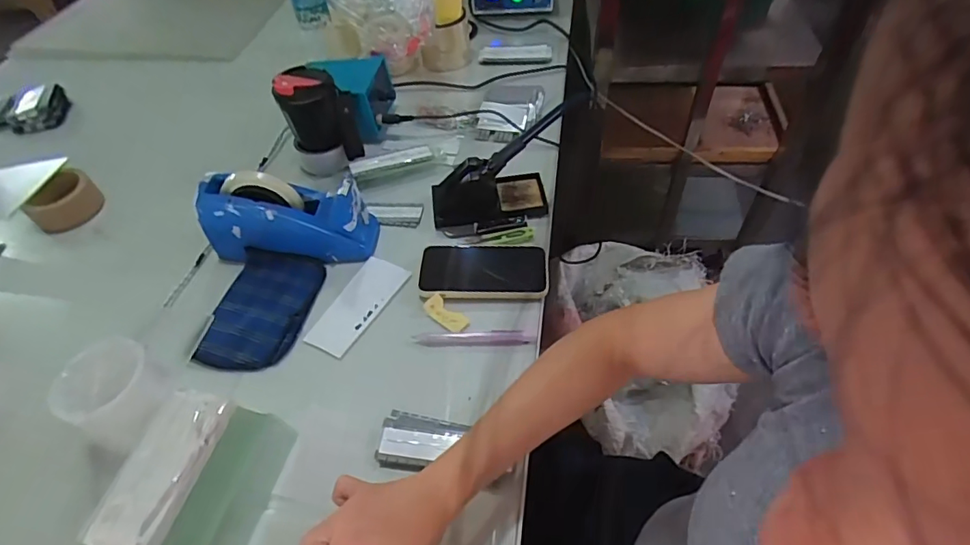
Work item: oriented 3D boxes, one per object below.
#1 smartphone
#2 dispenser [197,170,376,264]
[{"bbox_3d":[-0.002,-0.002,0.660,0.161,0.012,0.087,1,50,5],"label":"smartphone"},{"bbox_3d":[-0.255,-0.070,0.679,0.221,0.127,0.066,6,50,-7],"label":"dispenser"}]

